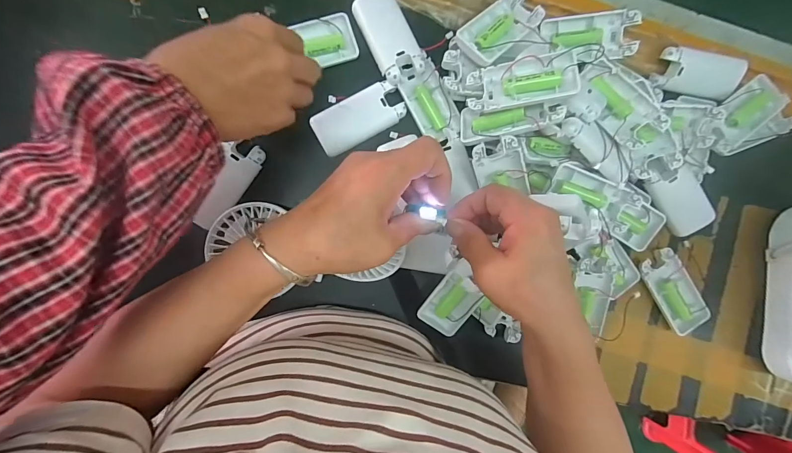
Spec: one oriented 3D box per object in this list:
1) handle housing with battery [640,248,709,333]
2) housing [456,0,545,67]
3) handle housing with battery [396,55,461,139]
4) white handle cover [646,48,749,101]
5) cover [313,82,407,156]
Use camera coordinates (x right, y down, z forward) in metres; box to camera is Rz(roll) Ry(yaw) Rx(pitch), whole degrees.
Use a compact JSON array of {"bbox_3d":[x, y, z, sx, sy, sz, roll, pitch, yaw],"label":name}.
[{"bbox_3d":[0.312,0.073,0.409,0.048,0.014,0.095,-31,95,-2],"label":"handle housing with battery"},{"bbox_3d":[0.100,-0.193,0.351,0.046,0.016,0.094,41,73,9],"label":"housing"},{"bbox_3d":[0.032,-0.131,0.368,0.043,0.025,0.082,-28,95,-2],"label":"handle housing with battery"},{"bbox_3d":[0.323,-0.163,0.394,0.089,0.031,0.043,6,93,-5],"label":"white handle cover"},{"bbox_3d":[-0.037,-0.108,0.365,0.090,0.009,0.043,-29,95,-2],"label":"cover"}]

